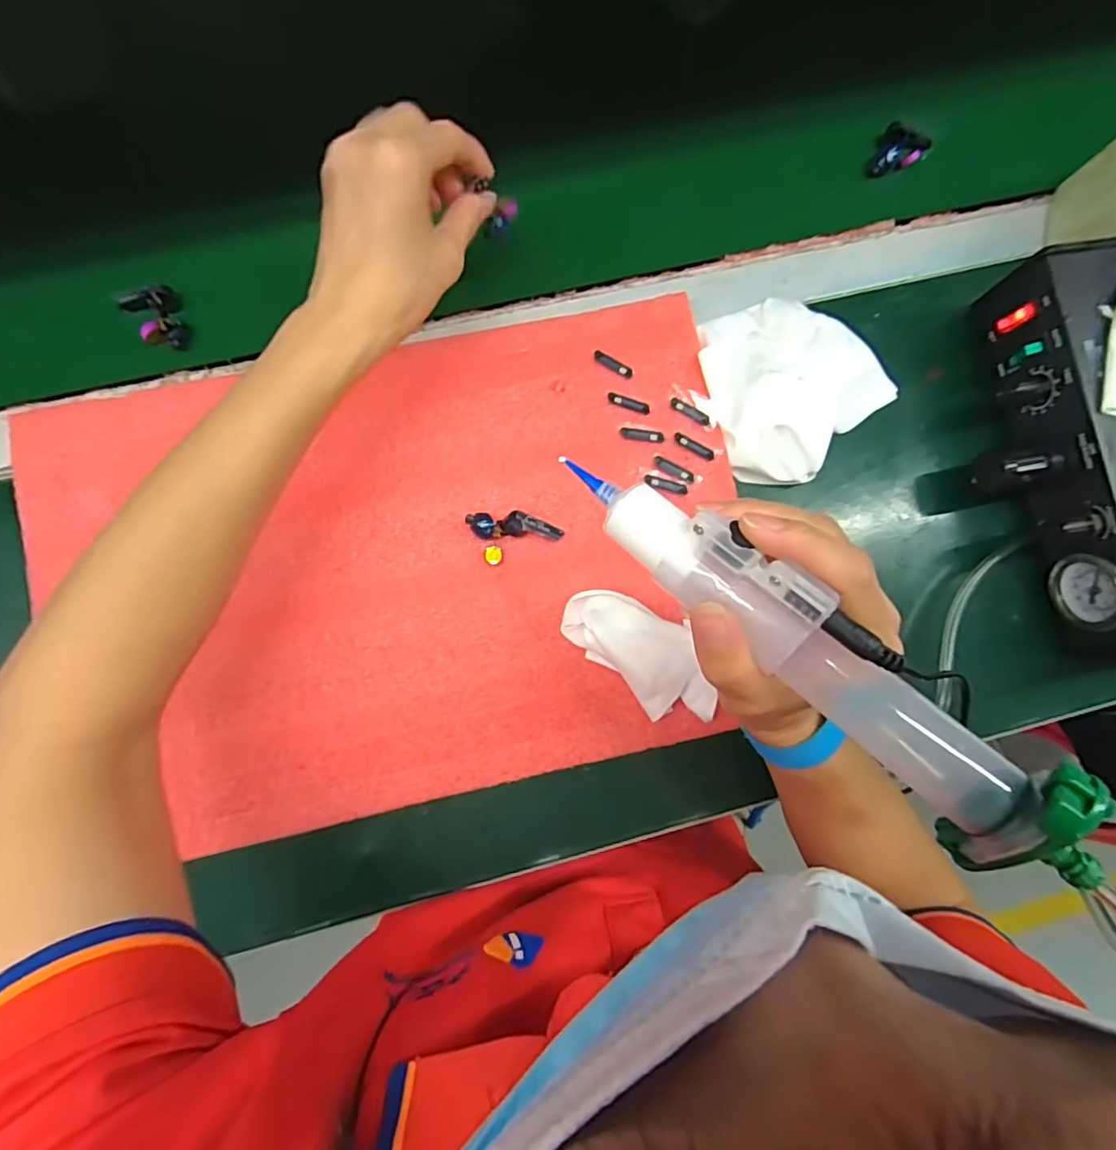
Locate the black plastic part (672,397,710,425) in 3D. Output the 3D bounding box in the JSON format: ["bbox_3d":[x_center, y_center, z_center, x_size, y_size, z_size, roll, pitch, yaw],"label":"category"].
[{"bbox_3d":[0.081,-0.101,0.352,0.026,0.004,0.007,29,82,0],"label":"black plastic part"}]

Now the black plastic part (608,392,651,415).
[{"bbox_3d":[0.044,-0.105,0.353,0.027,0.004,0.007,21,82,-1],"label":"black plastic part"}]

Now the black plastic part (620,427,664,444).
[{"bbox_3d":[0.052,-0.086,0.352,0.026,0.004,0.007,10,82,-3],"label":"black plastic part"}]

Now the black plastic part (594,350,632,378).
[{"bbox_3d":[0.034,-0.131,0.354,0.026,0.004,0.007,31,82,0],"label":"black plastic part"}]

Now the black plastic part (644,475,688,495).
[{"bbox_3d":[0.066,-0.054,0.346,0.026,0.004,0.007,17,82,-2],"label":"black plastic part"}]

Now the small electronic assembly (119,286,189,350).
[{"bbox_3d":[-0.243,-0.156,0.352,0.029,0.011,0.041,-31,85,-6],"label":"small electronic assembly"}]

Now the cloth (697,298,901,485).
[{"bbox_3d":[0.151,-0.121,0.356,0.116,0.029,0.112,-18,84,-5],"label":"cloth"}]

